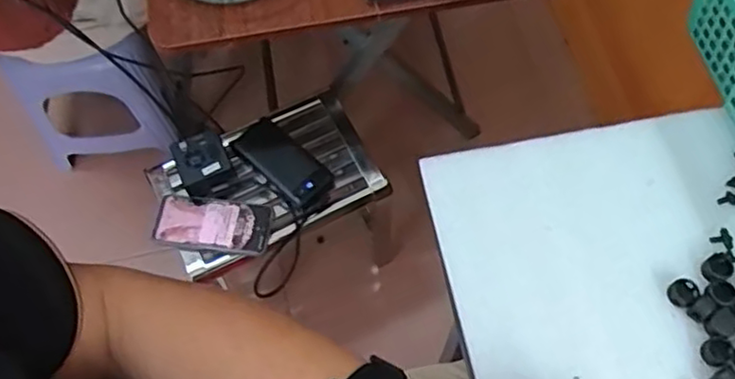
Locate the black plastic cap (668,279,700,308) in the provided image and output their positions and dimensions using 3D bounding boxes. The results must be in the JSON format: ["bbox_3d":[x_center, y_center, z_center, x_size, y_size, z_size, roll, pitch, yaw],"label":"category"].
[{"bbox_3d":[0.200,0.065,0.410,0.017,0.008,0.016,-1,64,2],"label":"black plastic cap"}]

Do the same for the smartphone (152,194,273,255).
[{"bbox_3d":[-0.218,0.048,0.922,0.163,0.014,0.077,7,59,4],"label":"smartphone"}]

